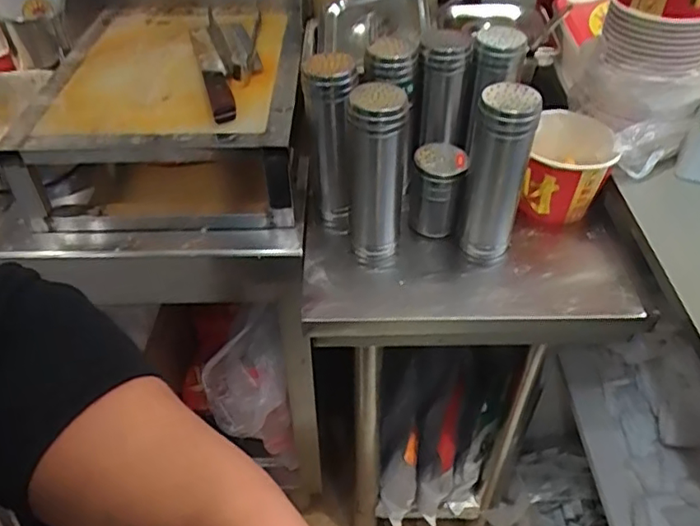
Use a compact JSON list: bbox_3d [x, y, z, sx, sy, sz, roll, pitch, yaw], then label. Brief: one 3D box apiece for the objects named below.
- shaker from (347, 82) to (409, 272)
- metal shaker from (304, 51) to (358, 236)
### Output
[{"bbox_3d":[0.030,-0.093,0.684,0.059,0.217,0.058,-1,44,0],"label":"shaker"},{"bbox_3d":[-0.018,-0.132,0.731,0.053,0.228,0.061,6,45,7],"label":"metal shaker"}]

